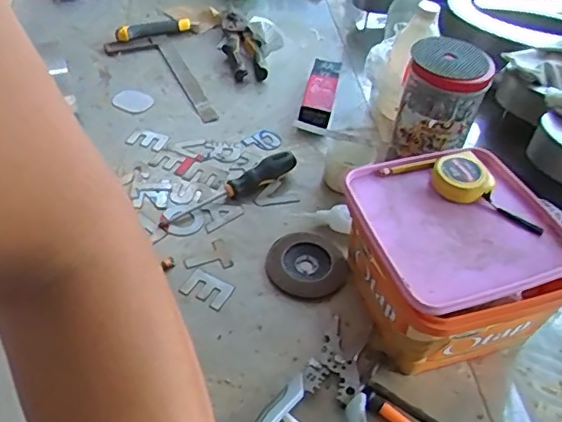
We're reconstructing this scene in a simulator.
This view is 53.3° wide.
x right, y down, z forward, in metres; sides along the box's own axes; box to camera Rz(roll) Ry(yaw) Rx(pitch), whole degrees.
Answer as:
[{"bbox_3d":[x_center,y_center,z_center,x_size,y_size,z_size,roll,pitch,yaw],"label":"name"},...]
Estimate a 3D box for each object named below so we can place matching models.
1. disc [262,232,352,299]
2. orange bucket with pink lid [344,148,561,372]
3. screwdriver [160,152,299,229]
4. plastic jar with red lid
[{"bbox_3d":[0.032,0.064,0.666,0.096,0.008,0.087,15,47,8],"label":"disc"},{"bbox_3d":[0.177,0.052,0.600,0.191,0.141,0.195,-10,48,-15],"label":"orange bucket with pink lid"},{"bbox_3d":[-0.063,-0.029,0.732,0.193,0.031,0.034,-28,55,-28],"label":"screwdriver"},{"bbox_3d":[0.216,-0.155,0.756,0.100,0.134,0.115,20,48,15],"label":"plastic jar with red lid"}]

